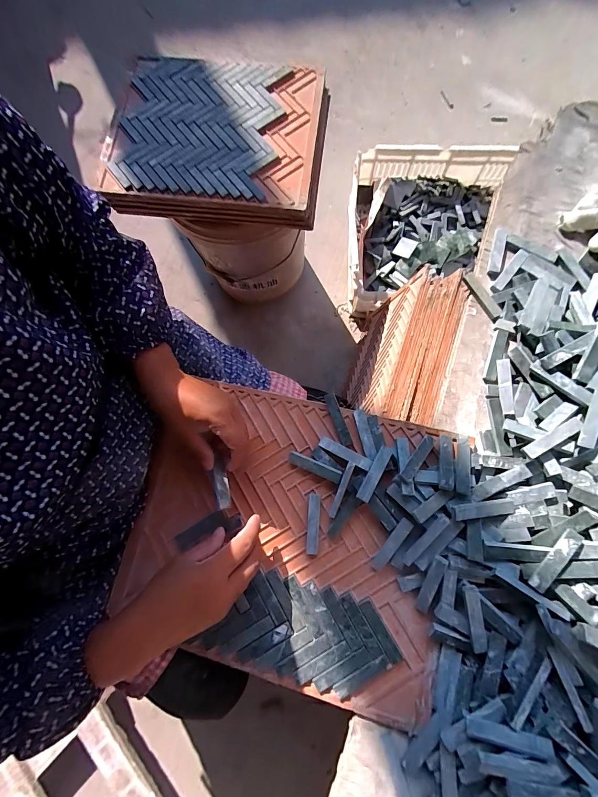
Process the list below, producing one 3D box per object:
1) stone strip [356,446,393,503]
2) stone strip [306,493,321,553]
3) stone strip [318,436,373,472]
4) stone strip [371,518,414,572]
[{"bbox_3d":[0.081,0.080,0.351,0.014,0.005,0.064,28,71,15],"label":"stone strip"},{"bbox_3d":[0.016,0.140,0.364,0.014,0.008,0.062,3,79,2],"label":"stone strip"},{"bbox_3d":[0.051,0.062,0.368,0.063,0.004,0.012,25,80,22],"label":"stone strip"},{"bbox_3d":[0.097,0.155,0.343,0.013,0.006,0.066,32,102,7],"label":"stone strip"}]

